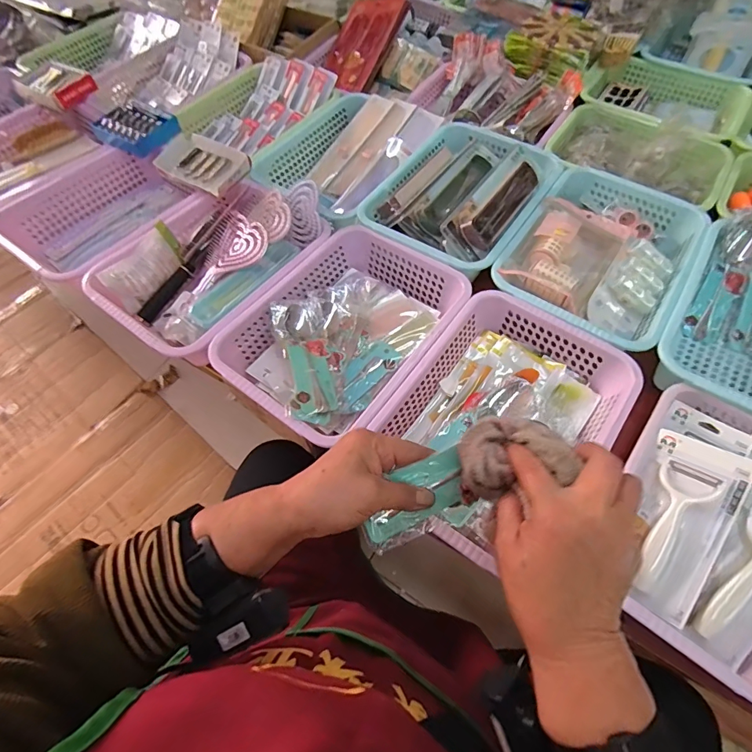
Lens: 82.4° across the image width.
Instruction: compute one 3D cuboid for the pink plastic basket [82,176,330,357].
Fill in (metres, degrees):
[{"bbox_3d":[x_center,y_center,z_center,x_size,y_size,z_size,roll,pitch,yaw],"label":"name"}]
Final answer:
[{"bbox_3d":[-0.259,-0.183,0.700,0.246,0.080,0.336,33,67,18],"label":"pink plastic basket"}]

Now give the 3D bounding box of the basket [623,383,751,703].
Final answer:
[{"bbox_3d":[0.392,0.165,0.488,0.219,0.064,0.300,33,67,18],"label":"basket"}]

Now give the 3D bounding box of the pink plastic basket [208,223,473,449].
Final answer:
[{"bbox_3d":[-0.042,-0.069,0.640,0.251,0.082,0.340,31,66,18],"label":"pink plastic basket"}]

